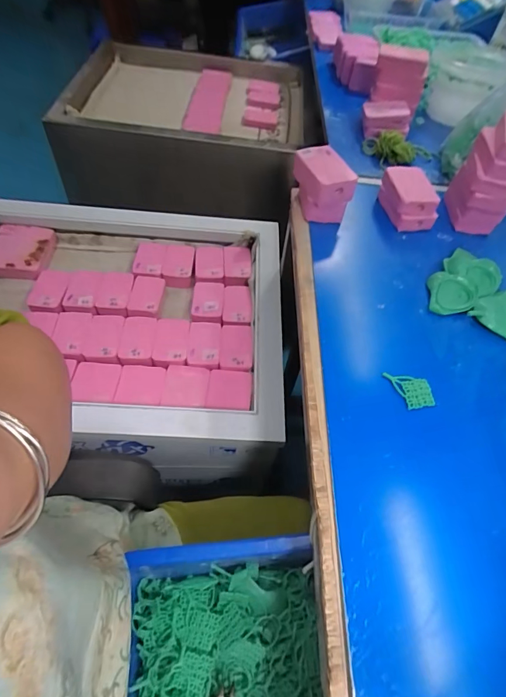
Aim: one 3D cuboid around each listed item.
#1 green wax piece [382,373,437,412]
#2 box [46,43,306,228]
[{"bbox_3d":[0.136,0.034,0.337,0.034,0.006,0.036,-9,57,-12],"label":"green wax piece"},{"bbox_3d":[-0.154,-0.502,0.899,0.481,0.197,0.429,7,55,-1],"label":"box"}]

